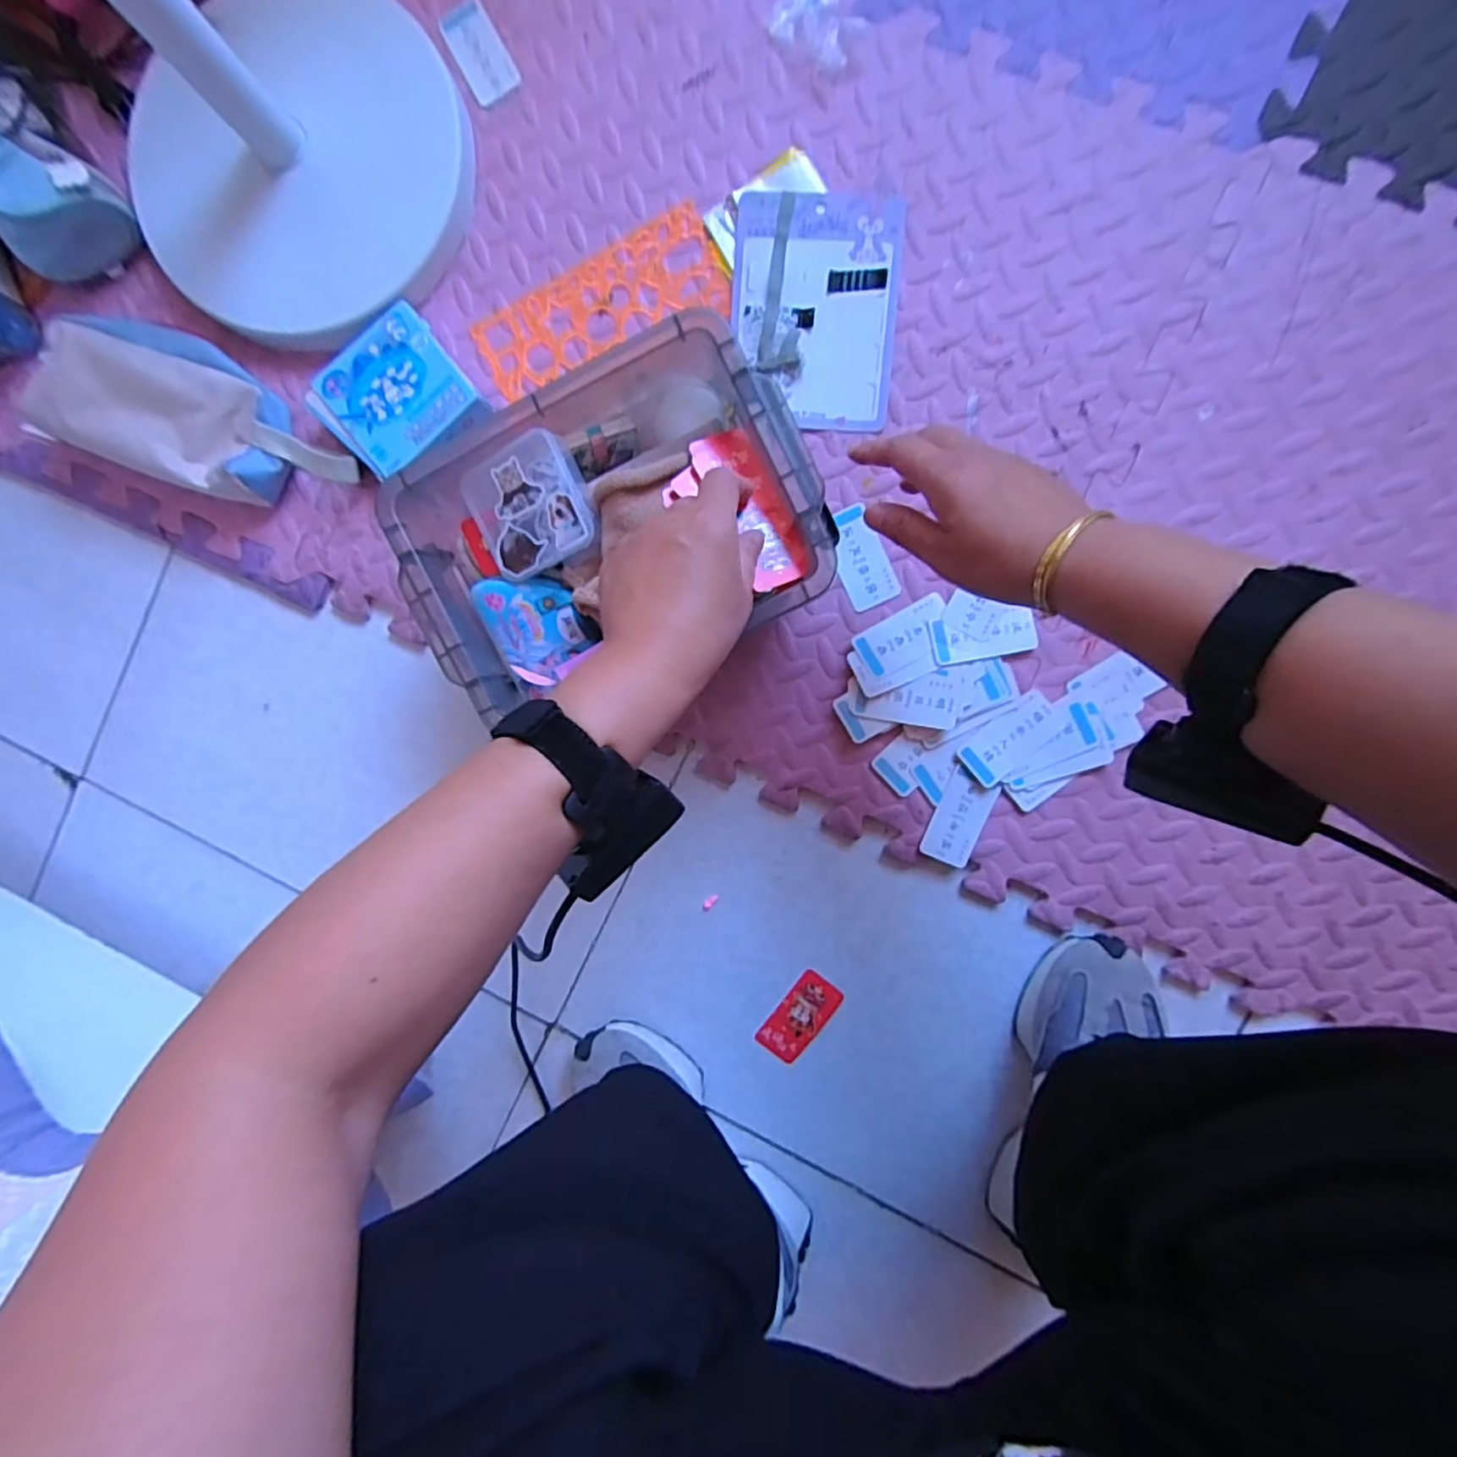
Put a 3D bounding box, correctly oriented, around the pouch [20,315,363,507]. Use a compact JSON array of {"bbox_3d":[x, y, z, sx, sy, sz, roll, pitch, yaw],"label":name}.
[{"bbox_3d":[-0.437,-0.258,0.548,0.273,0.058,0.118,20,95,4],"label":"pouch"}]

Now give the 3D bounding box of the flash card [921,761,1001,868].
[{"bbox_3d":[0.185,0.072,0.524,0.040,0.004,0.074,21,98,4],"label":"flash card"}]

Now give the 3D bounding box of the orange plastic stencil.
[{"bbox_3d":[-0.105,-0.343,0.539,0.204,0.005,0.083,-24,91,6],"label":"orange plastic stencil"}]

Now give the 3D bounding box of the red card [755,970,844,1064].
[{"bbox_3d":[0.061,0.247,0.560,0.040,0.004,0.079,36,97,1],"label":"red card"}]

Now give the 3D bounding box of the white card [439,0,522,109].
[{"bbox_3d":[-0.207,-0.562,0.544,0.043,0.007,0.083,-30,90,6],"label":"white card"}]

